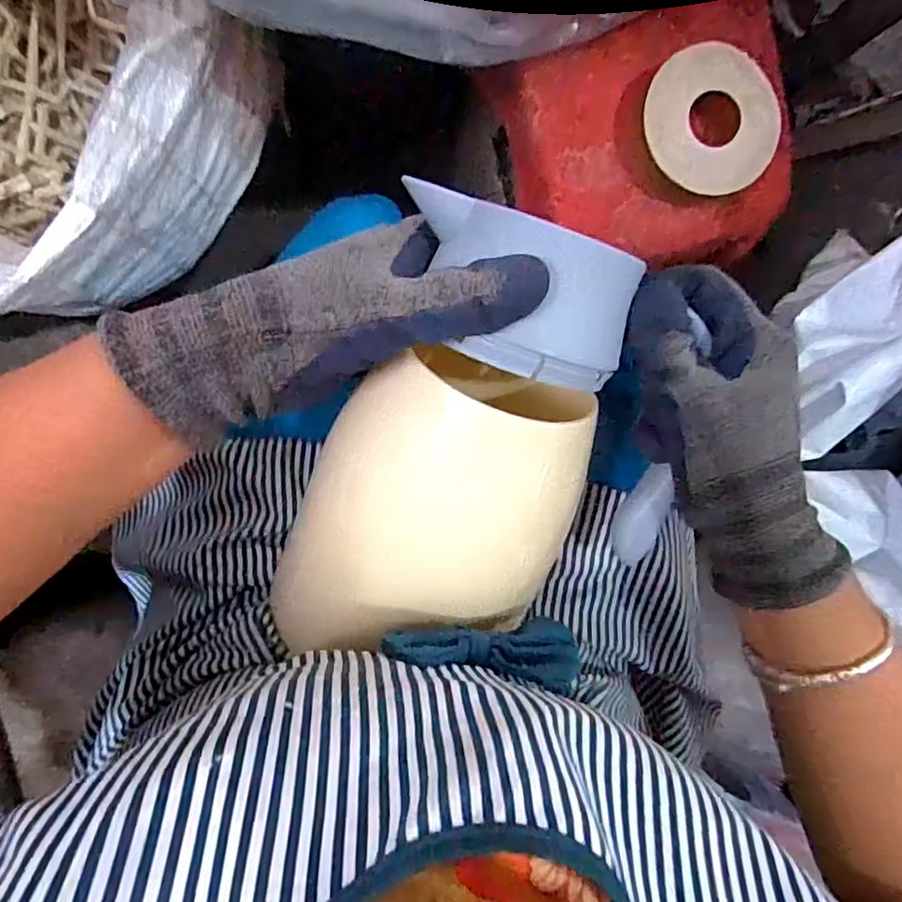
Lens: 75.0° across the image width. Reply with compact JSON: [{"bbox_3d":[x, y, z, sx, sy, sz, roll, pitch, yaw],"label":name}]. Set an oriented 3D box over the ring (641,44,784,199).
[{"bbox_3d":[0.183,-0.231,0.410,0.097,0.014,0.093,-1,96,-7],"label":"ring"}]

